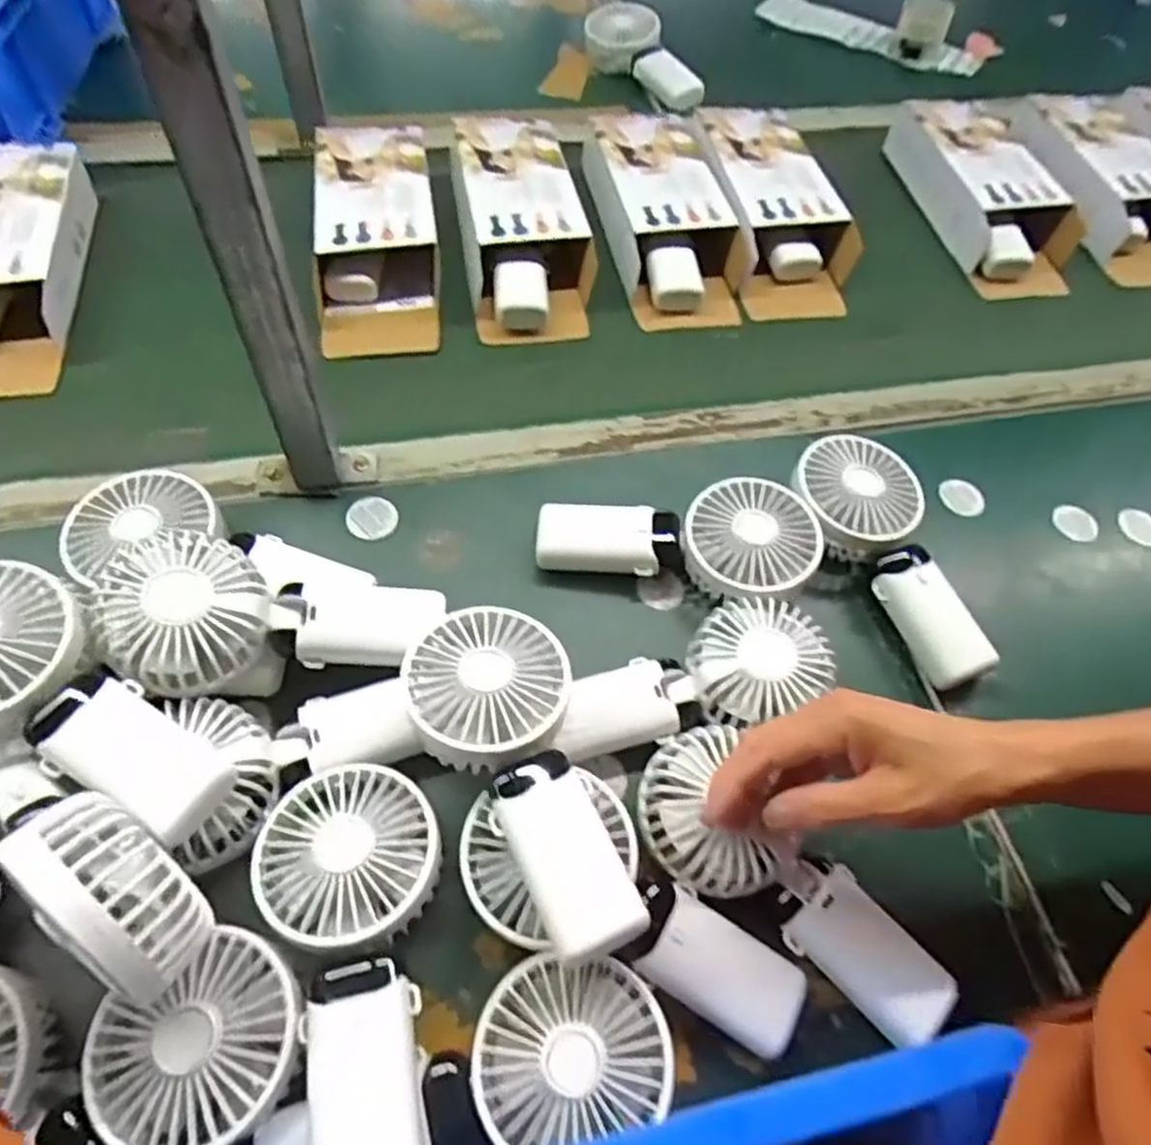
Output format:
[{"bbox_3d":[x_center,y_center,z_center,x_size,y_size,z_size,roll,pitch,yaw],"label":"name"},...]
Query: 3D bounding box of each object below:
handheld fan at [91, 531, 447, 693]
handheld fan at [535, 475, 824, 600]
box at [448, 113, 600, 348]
[{"bbox_3d":[-0.176,0.028,0.432,0.190,0.058,0.087,6,54,-13],"label":"handheld fan"},{"bbox_3d":[0.072,-0.028,0.517,0.183,0.036,0.085,11,56,9],"label":"handheld fan"},{"bbox_3d":[-0.048,-0.307,0.657,0.106,0.090,0.226,-8,55,-5],"label":"box"}]

